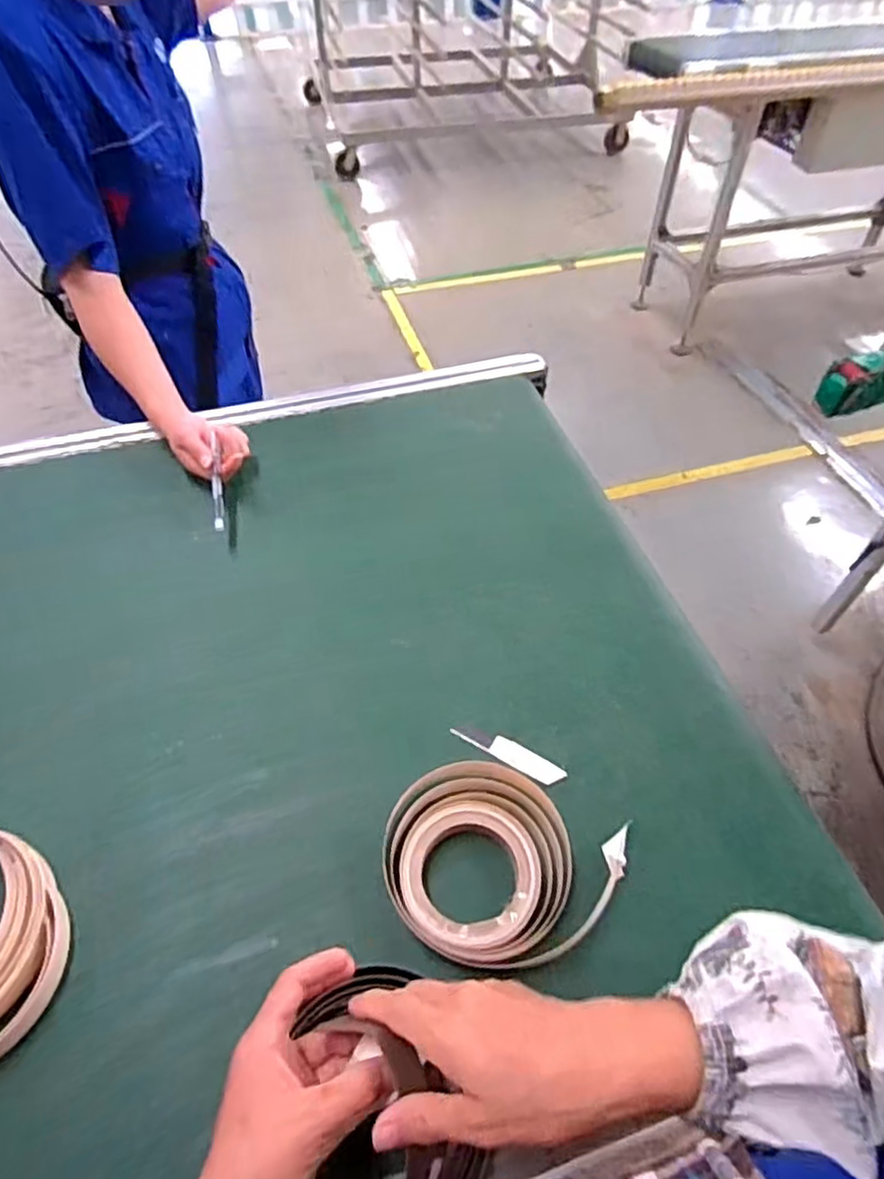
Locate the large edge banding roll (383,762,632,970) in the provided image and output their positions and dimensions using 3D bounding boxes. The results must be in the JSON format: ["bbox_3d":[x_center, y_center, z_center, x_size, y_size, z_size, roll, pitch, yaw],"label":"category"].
[{"bbox_3d":[0.040,0.220,0.523,0.175,0.034,0.149,29,57,20],"label":"large edge banding roll"}]

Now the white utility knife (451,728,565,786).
[{"bbox_3d":[0.059,0.148,0.592,0.105,0.009,0.022,25,56,18],"label":"white utility knife"}]

